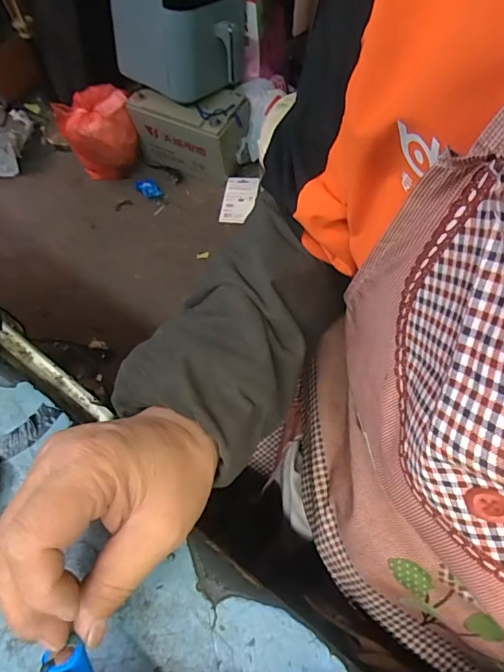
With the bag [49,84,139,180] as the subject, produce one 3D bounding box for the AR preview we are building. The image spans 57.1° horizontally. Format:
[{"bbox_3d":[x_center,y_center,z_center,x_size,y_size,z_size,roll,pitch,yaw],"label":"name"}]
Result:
[{"bbox_3d":[-0.478,-0.641,1.456,0.219,0.187,0.194,-24,64,-8],"label":"bag"}]

